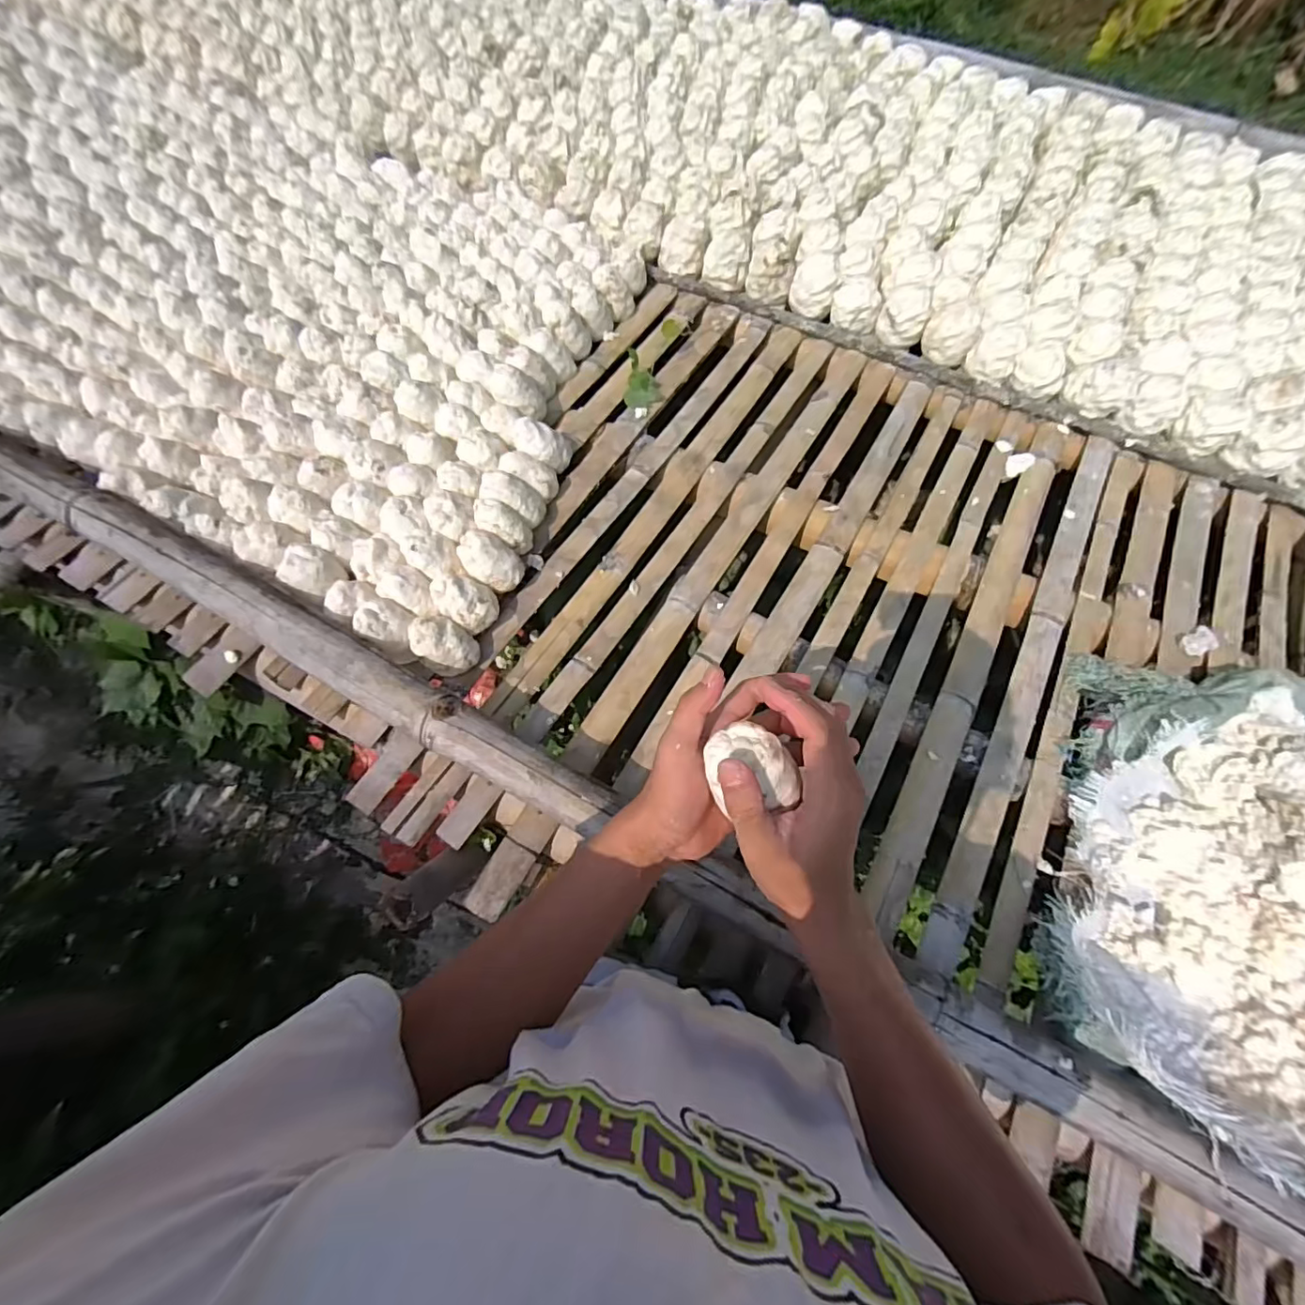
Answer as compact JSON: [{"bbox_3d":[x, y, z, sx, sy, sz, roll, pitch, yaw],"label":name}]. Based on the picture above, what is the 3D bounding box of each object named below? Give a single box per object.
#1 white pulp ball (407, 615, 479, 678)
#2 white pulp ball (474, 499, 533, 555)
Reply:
[{"bbox_3d":[-0.257,-0.008,0.691,0.076,0.067,0.061,28,68,10],"label":"white pulp ball"},{"bbox_3d":[-0.204,-0.164,0.769,0.071,0.073,0.051,8,66,1],"label":"white pulp ball"}]

